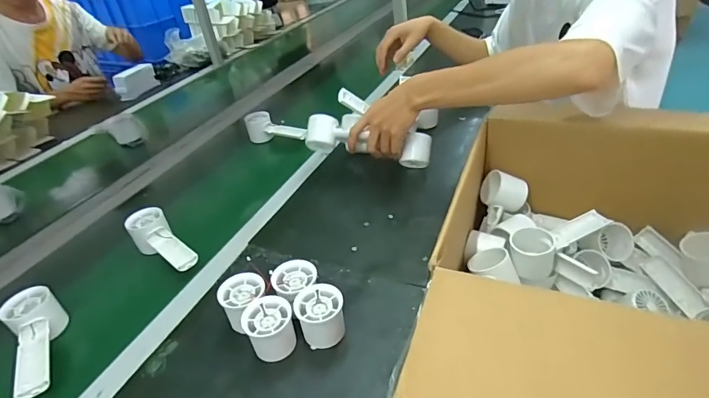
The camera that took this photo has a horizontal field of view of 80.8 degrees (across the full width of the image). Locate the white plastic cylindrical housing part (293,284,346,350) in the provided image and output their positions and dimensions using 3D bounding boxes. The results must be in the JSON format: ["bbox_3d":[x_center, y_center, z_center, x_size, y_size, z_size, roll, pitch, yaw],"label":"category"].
[{"bbox_3d":[-0.040,0.138,0.497,0.053,0.050,0.054,-7,38,6],"label":"white plastic cylindrical housing part"}]

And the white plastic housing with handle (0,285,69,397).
[{"bbox_3d":[-0.386,0.175,0.509,0.055,0.052,0.153,-29,41,-22],"label":"white plastic housing with handle"}]

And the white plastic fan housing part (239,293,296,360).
[{"bbox_3d":[-0.099,0.149,0.487,0.053,0.047,0.058,-7,38,6],"label":"white plastic fan housing part"}]

